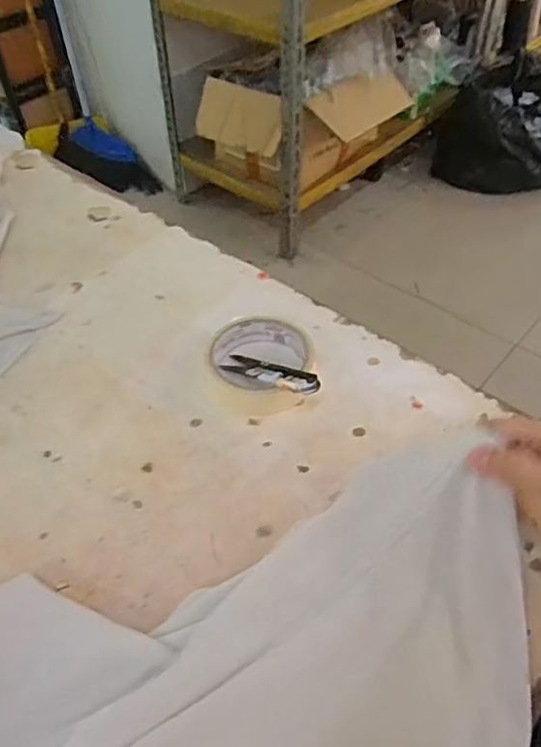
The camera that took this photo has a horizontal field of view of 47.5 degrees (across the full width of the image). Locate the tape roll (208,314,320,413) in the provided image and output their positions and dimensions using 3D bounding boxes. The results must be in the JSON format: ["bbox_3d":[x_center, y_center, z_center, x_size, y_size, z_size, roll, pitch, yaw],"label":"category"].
[{"bbox_3d":[-0.009,-0.010,0.512,0.083,0.028,0.090,-1,48,2],"label":"tape roll"}]

